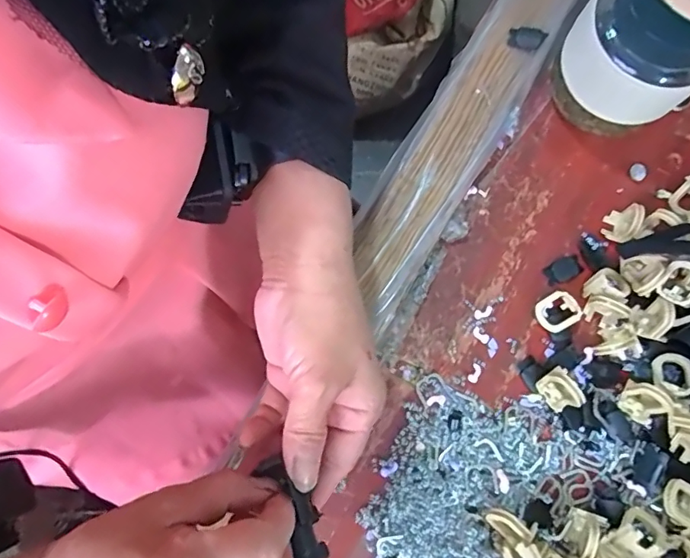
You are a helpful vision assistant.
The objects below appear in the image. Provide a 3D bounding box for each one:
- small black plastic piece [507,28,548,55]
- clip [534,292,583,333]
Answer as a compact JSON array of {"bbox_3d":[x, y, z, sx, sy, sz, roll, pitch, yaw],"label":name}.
[{"bbox_3d":[0.117,-0.154,0.328,0.023,0.005,0.014,15,80,4],"label":"small black plastic piece"},{"bbox_3d":[0.130,0.020,0.311,0.024,0.011,0.022,-39,79,18],"label":"clip"}]

